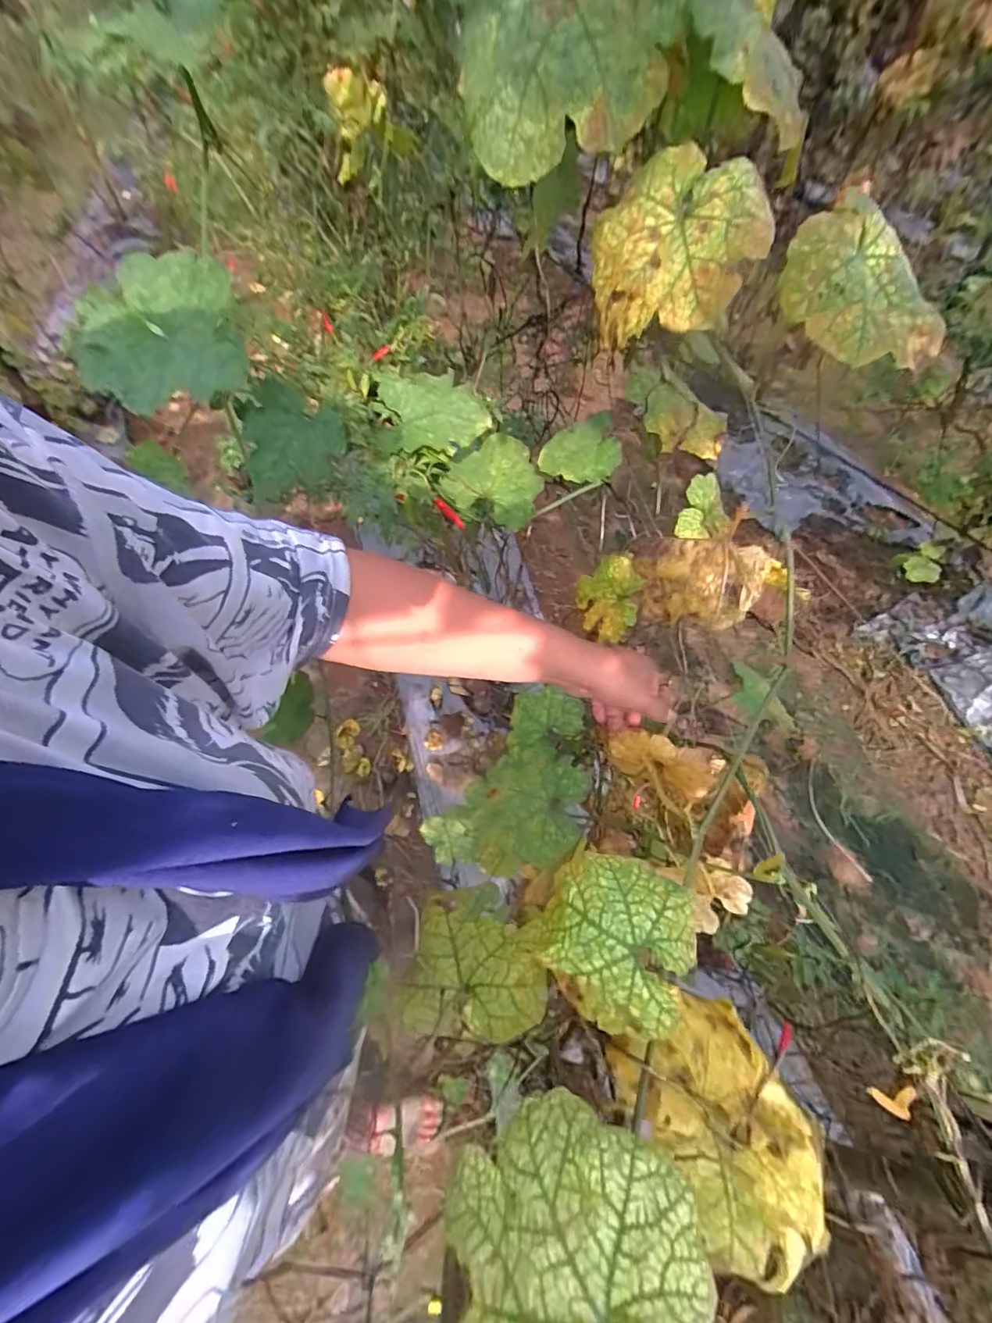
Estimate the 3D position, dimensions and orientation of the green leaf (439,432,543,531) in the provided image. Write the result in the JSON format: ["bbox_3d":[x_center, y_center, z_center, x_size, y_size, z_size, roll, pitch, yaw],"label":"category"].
[{"bbox_3d":[0.001,-0.198,0.583,0.104,0.043,0.107,17,56,13],"label":"green leaf"}]

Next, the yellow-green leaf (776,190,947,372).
[{"bbox_3d":[0.207,-0.205,0.296,0.089,0.021,0.098,-38,97,-14],"label":"yellow-green leaf"}]

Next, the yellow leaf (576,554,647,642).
[{"bbox_3d":[0.124,-0.069,0.569,0.077,0.008,0.091,-38,52,31],"label":"yellow leaf"}]

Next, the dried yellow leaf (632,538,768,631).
[{"bbox_3d":[0.134,-0.055,0.359,0.096,0.020,0.056,19,98,44],"label":"dried yellow leaf"}]

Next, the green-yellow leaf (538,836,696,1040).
[{"bbox_3d":[0.065,0.150,0.286,0.076,0.028,0.077,23,58,17],"label":"green-yellow leaf"}]

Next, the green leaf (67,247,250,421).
[{"bbox_3d":[-0.226,-0.223,0.351,0.104,0.025,0.102,-9,95,8],"label":"green leaf"}]

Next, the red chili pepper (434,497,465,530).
[{"bbox_3d":[-0.043,-0.140,0.497,0.010,0.041,0.005,-23,47,28],"label":"red chili pepper"}]

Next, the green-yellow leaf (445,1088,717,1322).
[{"bbox_3d":[0.026,0.246,0.195,0.108,0.021,0.123,-24,45,22],"label":"green-yellow leaf"}]

